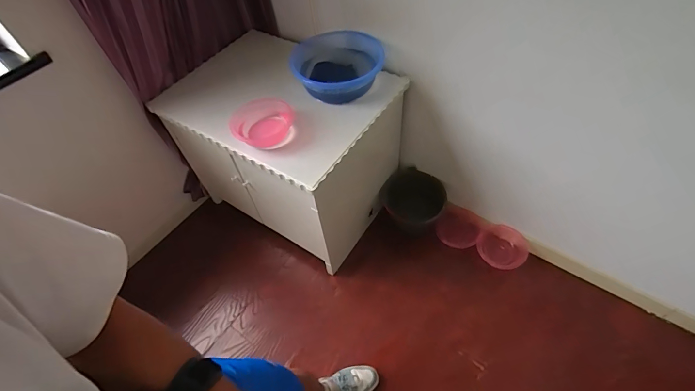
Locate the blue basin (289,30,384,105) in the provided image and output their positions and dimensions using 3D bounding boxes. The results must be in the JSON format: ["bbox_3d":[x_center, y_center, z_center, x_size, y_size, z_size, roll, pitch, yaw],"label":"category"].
[{"bbox_3d":[-0.044,-0.467,1.291,0.326,0.108,0.326,-2,53,3],"label":"blue basin"}]

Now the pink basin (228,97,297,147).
[{"bbox_3d":[-0.281,-0.228,1.155,0.204,0.078,0.196,-2,53,3],"label":"pink basin"}]

